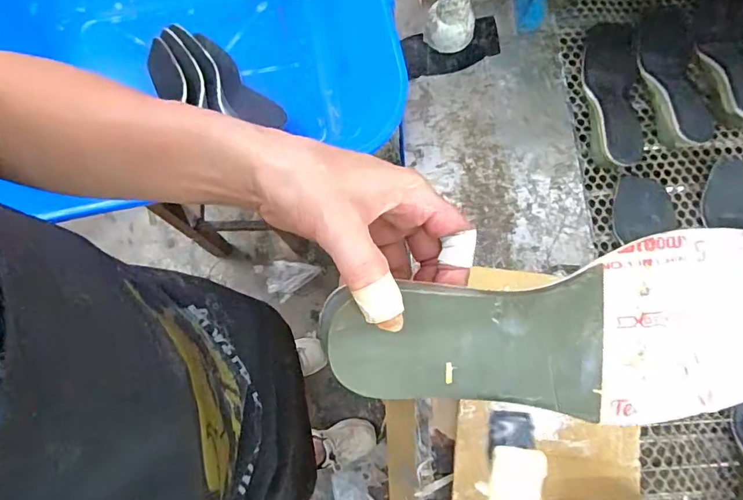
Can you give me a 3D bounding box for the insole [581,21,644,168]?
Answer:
[{"bbox_3d":[0.347,-0.227,0.651,0.077,0.017,0.217,1,78,1],"label":"insole"}]

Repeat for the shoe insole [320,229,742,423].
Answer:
[{"bbox_3d":[0.089,0.038,0.201,0.214,0.017,0.074,-6,78,1],"label":"shoe insole"}]

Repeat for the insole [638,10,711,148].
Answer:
[{"bbox_3d":[0.431,-0.248,0.647,0.077,0.017,0.204,-6,78,0],"label":"insole"}]

